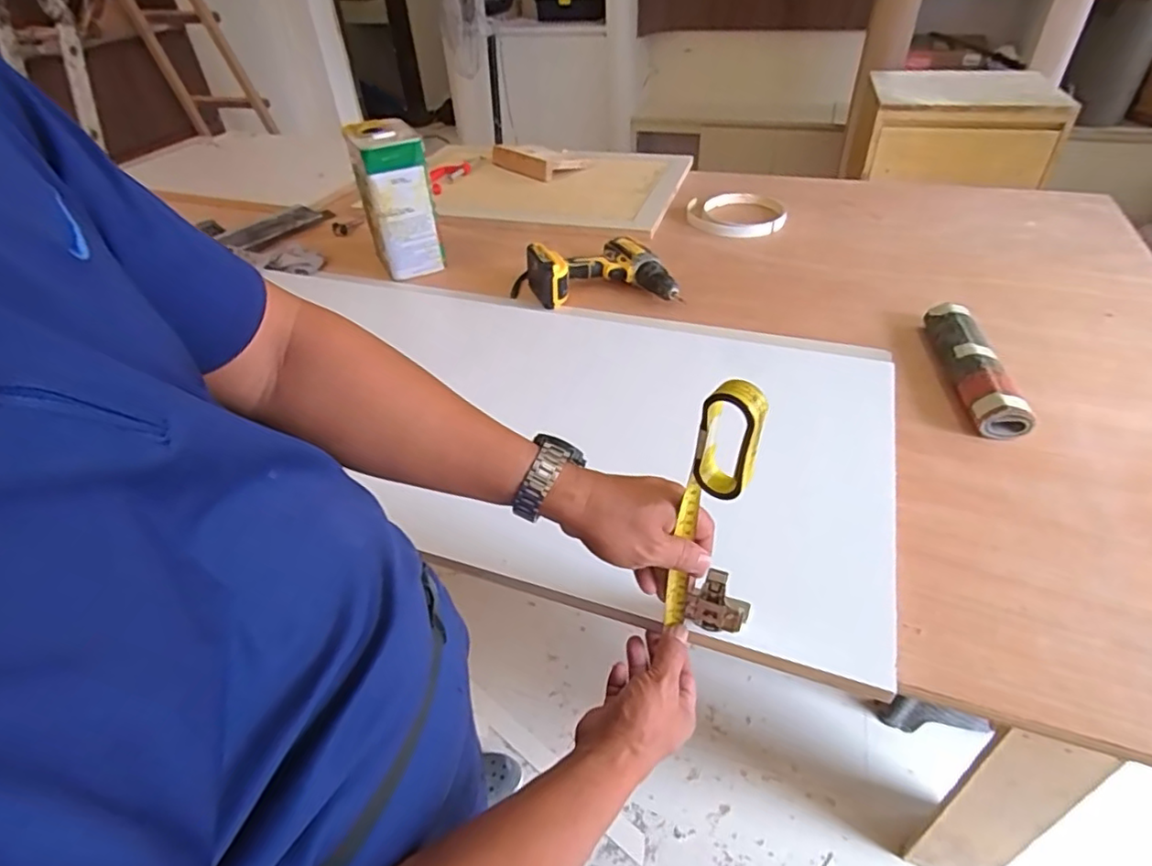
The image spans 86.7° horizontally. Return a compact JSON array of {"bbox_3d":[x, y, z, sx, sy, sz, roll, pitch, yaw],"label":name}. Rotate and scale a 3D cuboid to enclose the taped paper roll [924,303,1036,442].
[{"bbox_3d":[0.510,-0.090,0.791,0.060,0.045,0.250,3,42,8],"label":"taped paper roll"}]

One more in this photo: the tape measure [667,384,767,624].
[{"bbox_3d":[0.090,0.065,0.438,0.039,0.245,0.017,30,47,24],"label":"tape measure"}]

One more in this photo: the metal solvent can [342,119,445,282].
[{"bbox_3d":[-0.319,-0.414,1.088,0.112,0.230,0.137,-16,43,-13],"label":"metal solvent can"}]

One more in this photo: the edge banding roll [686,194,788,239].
[{"bbox_3d":[0.324,-0.446,1.243,0.191,0.018,0.207,-2,41,2],"label":"edge banding roll"}]

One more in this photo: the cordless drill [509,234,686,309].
[{"bbox_3d":[0.026,-0.281,1.029,0.280,0.069,0.189,0,41,5],"label":"cordless drill"}]

